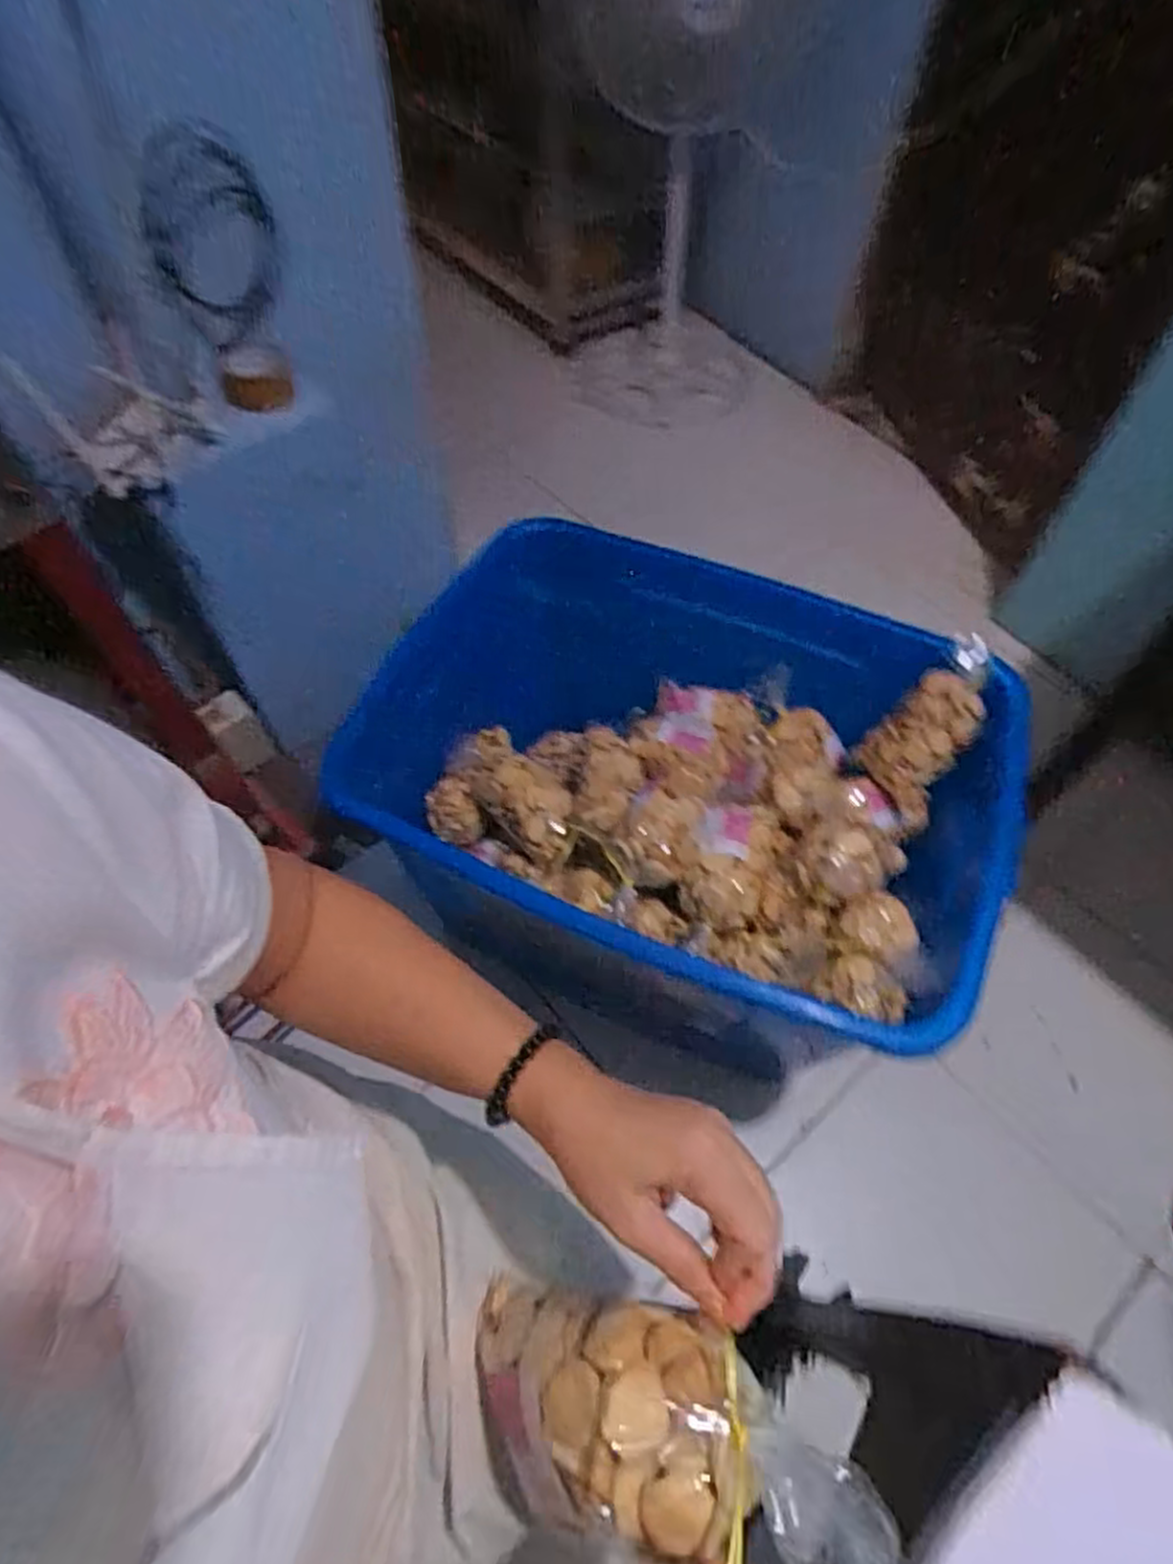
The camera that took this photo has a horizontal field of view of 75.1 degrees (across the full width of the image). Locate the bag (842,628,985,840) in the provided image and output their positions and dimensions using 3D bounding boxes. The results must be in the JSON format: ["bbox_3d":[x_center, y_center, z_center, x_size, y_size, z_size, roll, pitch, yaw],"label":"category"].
[{"bbox_3d":[0.443,-0.062,1.007,0.125,0.108,0.267,32,104,18],"label":"bag"}]

